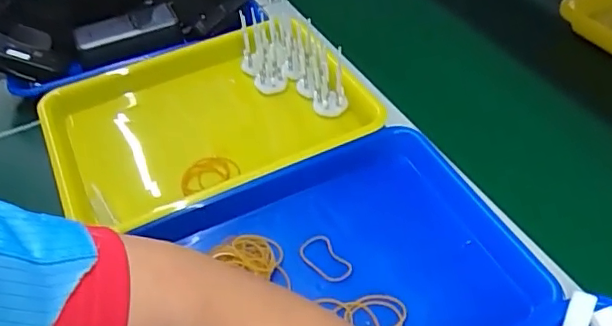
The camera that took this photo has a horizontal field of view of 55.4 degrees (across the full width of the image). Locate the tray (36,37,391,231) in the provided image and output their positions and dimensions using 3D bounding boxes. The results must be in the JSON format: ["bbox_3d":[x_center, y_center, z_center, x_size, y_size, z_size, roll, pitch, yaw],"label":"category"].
[{"bbox_3d":[-0.114,-0.041,0.674,0.337,0.075,0.261,-22,48,-17],"label":"tray"}]

